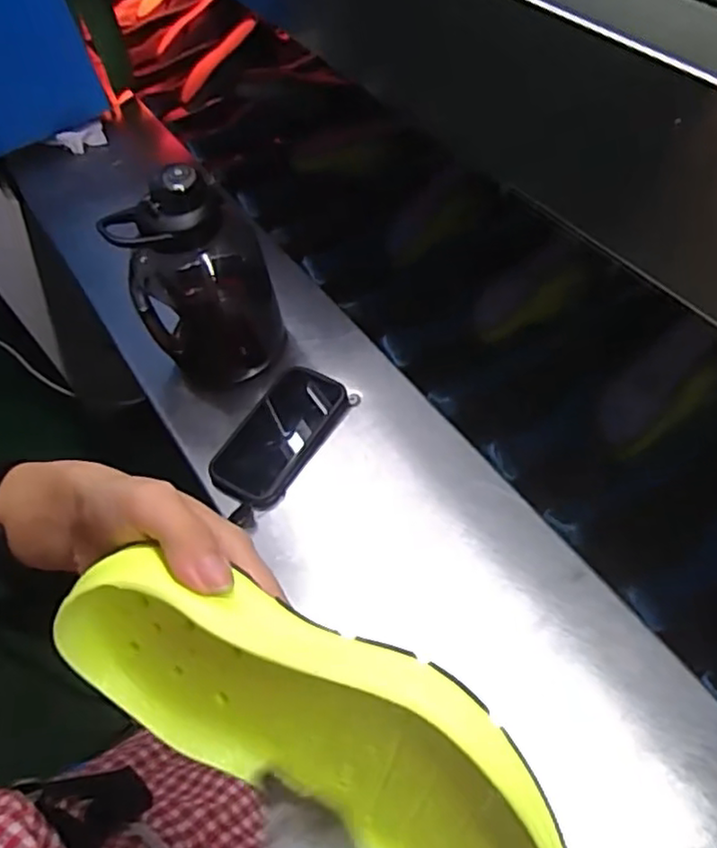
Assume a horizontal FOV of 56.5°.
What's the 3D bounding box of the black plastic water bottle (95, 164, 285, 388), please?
[{"bbox_3d":[-0.160,-0.153,0.682,0.141,0.219,0.120,-25,54,-5],"label":"black plastic water bottle"}]

